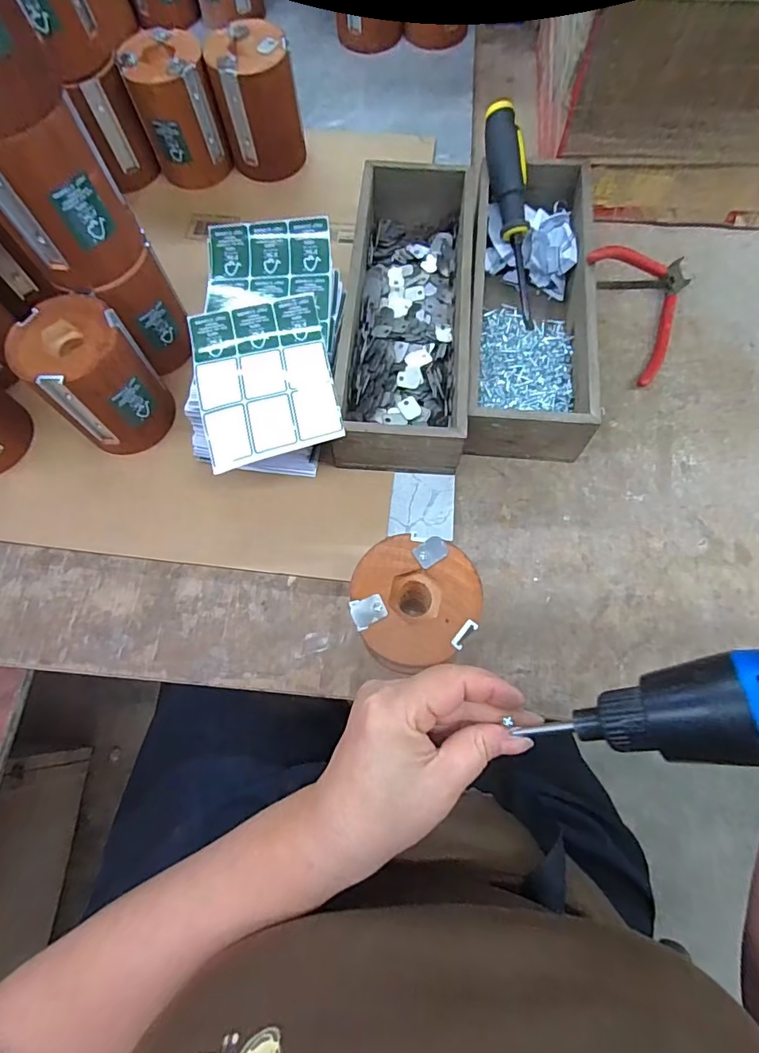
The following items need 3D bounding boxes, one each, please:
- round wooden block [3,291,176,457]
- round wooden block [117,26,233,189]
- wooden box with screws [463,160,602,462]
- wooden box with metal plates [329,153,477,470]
[{"bbox_3d":[-0.217,-0.112,0.393,0.073,0.105,0.074,-1,70,2],"label":"round wooden block"},{"bbox_3d":[-0.202,-0.416,0.498,0.076,0.098,0.076,-24,71,-6],"label":"round wooden block"},{"bbox_3d":[0.129,-0.198,0.439,0.098,0.068,0.279,5,70,4],"label":"wooden box with screws"},{"bbox_3d":[0.028,-0.189,0.435,0.099,0.076,0.290,4,70,4],"label":"wooden box with metal plates"}]

